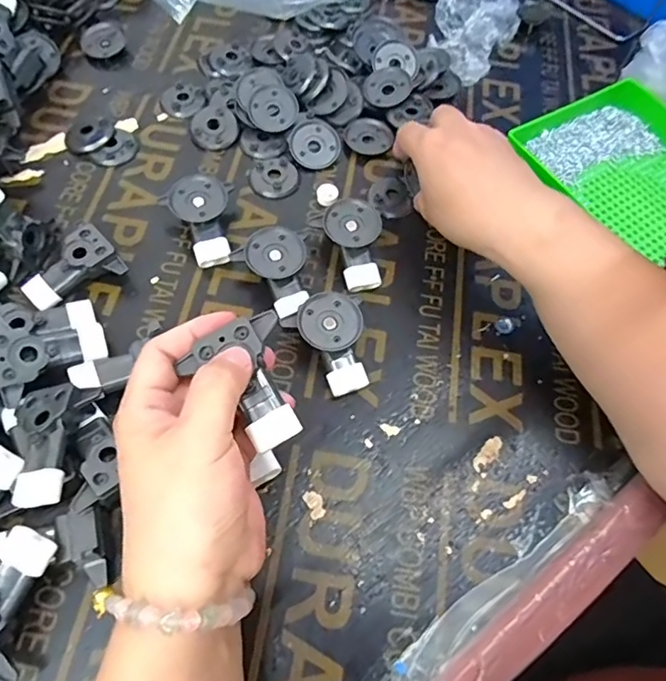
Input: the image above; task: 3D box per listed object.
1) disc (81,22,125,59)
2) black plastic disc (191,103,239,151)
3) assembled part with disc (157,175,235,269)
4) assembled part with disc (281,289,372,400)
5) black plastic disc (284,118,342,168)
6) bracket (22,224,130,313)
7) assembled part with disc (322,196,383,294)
[{"bbox_3d":[-0.223,-0.288,0.507,0.037,0.005,0.039,1,78,-7],"label":"disc"},{"bbox_3d":[-0.104,-0.188,0.460,0.040,0.007,0.042,0,80,-1],"label":"black plastic disc"},{"bbox_3d":[-0.102,-0.090,0.398,0.047,0.033,0.062,-1,63,-3],"label":"assembled part with disc"},{"bbox_3d":[0.003,0.002,0.360,0.050,0.031,0.063,-26,67,-15],"label":"assembled part with disc"},{"bbox_3d":[-0.016,-0.169,0.459,0.044,0.008,0.044,1,82,-6],"label":"black plastic disc"},{"bbox_3d":[-0.187,-0.049,0.376,0.066,0.017,0.045,-38,70,-5],"label":"bracket"},{"bbox_3d":[0.015,-0.072,0.399,0.042,0.033,0.064,2,62,-2],"label":"assembled part with disc"}]

